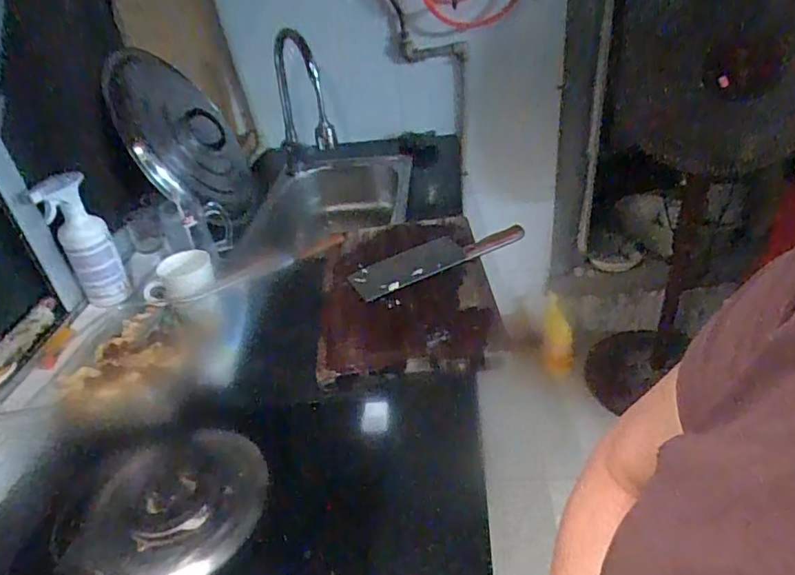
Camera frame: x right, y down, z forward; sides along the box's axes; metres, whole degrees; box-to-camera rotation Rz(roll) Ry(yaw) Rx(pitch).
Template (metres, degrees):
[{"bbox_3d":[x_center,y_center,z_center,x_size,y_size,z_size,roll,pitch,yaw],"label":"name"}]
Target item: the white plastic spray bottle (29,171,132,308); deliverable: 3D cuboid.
[{"bbox_3d":[-0.495,-0.076,0.860,0.075,0.201,0.069,-25,38,-25],"label":"white plastic spray bottle"}]

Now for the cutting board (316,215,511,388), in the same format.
[{"bbox_3d":[0.010,0.002,0.882,0.263,0.029,0.369,-7,40,1],"label":"cutting board"}]

